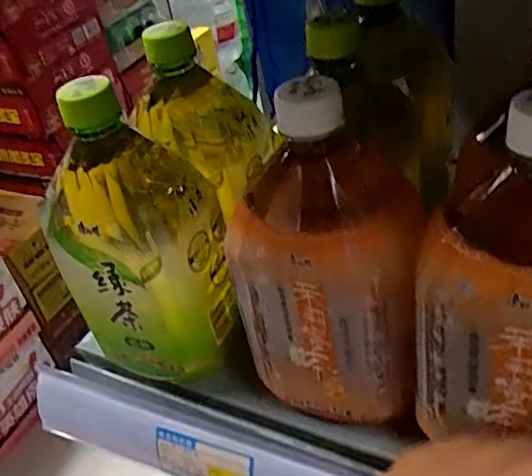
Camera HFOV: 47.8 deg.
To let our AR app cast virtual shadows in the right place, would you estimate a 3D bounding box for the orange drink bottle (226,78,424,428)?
[{"bbox_3d":[0.032,0.008,0.324,0.099,0.185,0.090,-5,39,10],"label":"orange drink bottle"}]

